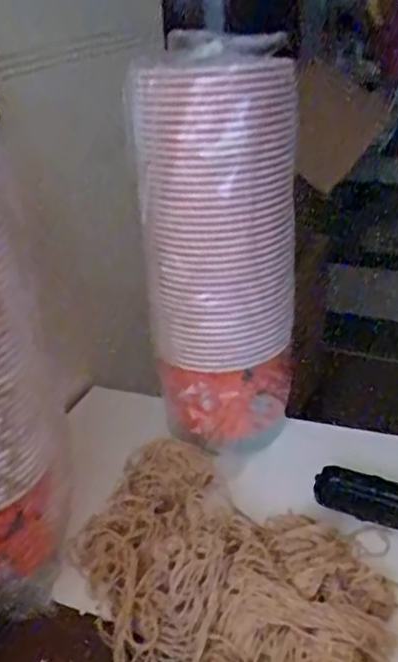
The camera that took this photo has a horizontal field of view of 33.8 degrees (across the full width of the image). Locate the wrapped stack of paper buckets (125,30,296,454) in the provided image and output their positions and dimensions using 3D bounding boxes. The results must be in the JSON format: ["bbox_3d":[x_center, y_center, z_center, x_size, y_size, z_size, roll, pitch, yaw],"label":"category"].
[{"bbox_3d":[0.021,-0.075,0.708,0.136,0.416,0.121,16,34,31],"label":"wrapped stack of paper buckets"}]

